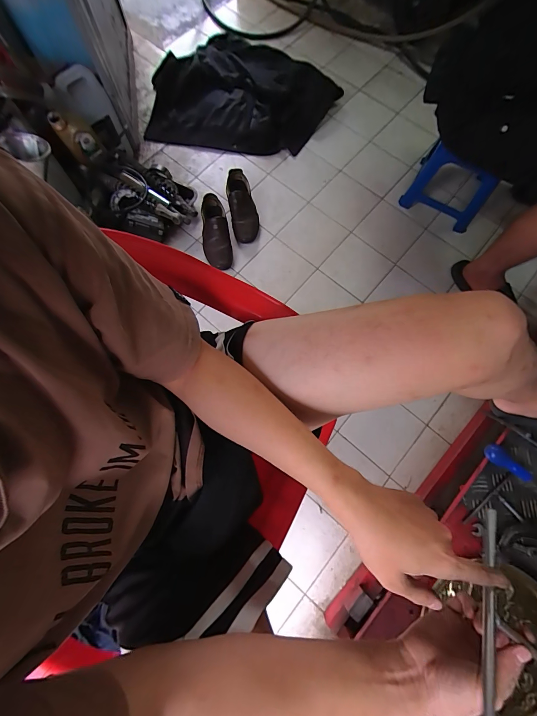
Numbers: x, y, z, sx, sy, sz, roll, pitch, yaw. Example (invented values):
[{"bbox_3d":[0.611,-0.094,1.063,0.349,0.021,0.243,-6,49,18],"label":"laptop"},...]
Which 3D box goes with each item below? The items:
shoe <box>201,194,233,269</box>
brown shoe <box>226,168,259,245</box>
[{"bbox_3d":[-0.185,-0.443,1.087,0.094,0.092,0.299,-8,76,-4],"label":"shoe"},{"bbox_3d":[-0.095,-0.559,1.141,0.097,0.088,0.281,-11,76,-4],"label":"brown shoe"}]

